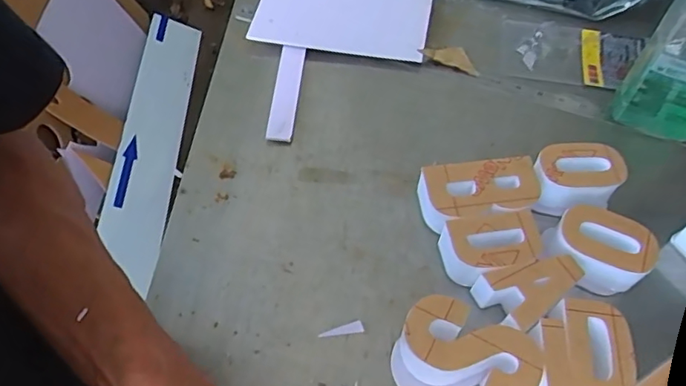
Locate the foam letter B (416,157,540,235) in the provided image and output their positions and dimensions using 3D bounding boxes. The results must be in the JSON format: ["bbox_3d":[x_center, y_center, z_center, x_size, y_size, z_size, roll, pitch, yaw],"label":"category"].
[{"bbox_3d":[0.135,0.007,0.553,0.114,0.053,0.061,-8,59,-8],"label":"foam letter B"}]

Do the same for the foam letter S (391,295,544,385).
[{"bbox_3d":[0.101,0.140,0.460,0.111,0.046,0.075,19,59,11],"label":"foam letter S"}]

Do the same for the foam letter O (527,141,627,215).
[{"bbox_3d":[0.235,-0.013,0.565,0.091,0.053,0.058,-3,57,-3],"label":"foam letter O"}]

